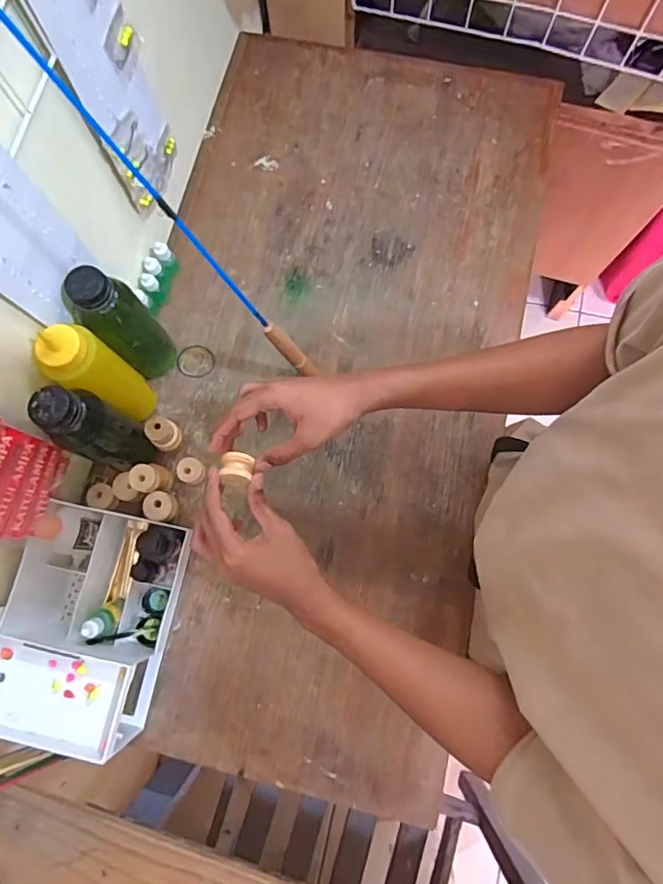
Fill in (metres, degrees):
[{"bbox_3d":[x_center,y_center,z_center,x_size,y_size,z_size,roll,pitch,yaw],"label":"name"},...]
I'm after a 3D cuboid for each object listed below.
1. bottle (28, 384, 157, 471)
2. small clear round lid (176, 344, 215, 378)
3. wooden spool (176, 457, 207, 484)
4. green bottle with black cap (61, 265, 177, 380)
[{"bbox_3d":[-0.249,-0.009,0.561,0.058,0.188,0.060,0,79,1],"label":"bottle"},{"bbox_3d":[-0.180,-0.107,0.684,0.049,0.004,0.044,17,79,4],"label":"small clear round lid"},{"bbox_3d":[-0.171,0.036,0.635,0.037,0.023,0.030,28,80,6],"label":"wooden spool"},{"bbox_3d":[-0.239,-0.136,0.589,0.072,0.189,0.065,43,82,9],"label":"green bottle with black cap"}]

